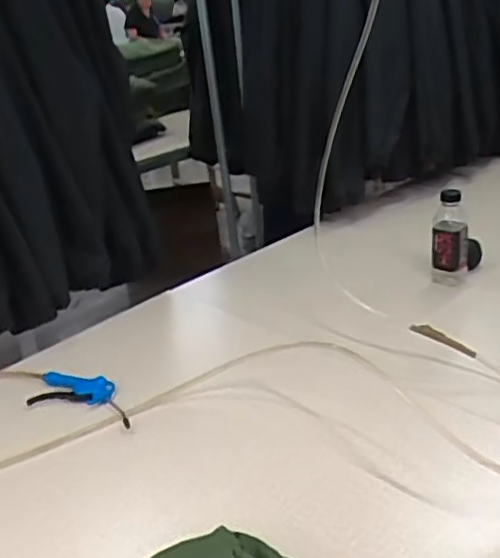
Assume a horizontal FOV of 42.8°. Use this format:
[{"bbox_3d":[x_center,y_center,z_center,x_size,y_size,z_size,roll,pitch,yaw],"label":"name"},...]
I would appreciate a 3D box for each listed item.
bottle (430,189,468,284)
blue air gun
[{"bbox_3d":[0.412,-0.090,1.318,0.070,0.180,0.063,4,26,20],"label":"bottle"},{"bbox_3d":[-0.264,0.191,1.036,0.210,0.020,0.090,5,27,23],"label":"blue air gun"}]

